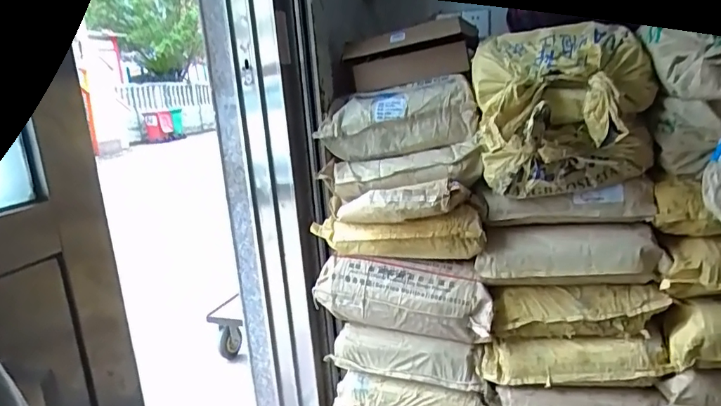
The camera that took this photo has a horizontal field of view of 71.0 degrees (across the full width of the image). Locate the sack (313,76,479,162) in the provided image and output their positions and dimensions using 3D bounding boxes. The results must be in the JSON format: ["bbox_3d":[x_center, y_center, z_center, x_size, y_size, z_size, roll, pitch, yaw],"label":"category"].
[{"bbox_3d":[0.099,-0.217,1.346,0.410,0.178,0.171,0,14,18],"label":"sack"}]

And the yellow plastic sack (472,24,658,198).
[{"bbox_3d":[0.460,-0.188,1.183,0.394,0.331,0.264,3,15,27],"label":"yellow plastic sack"}]

